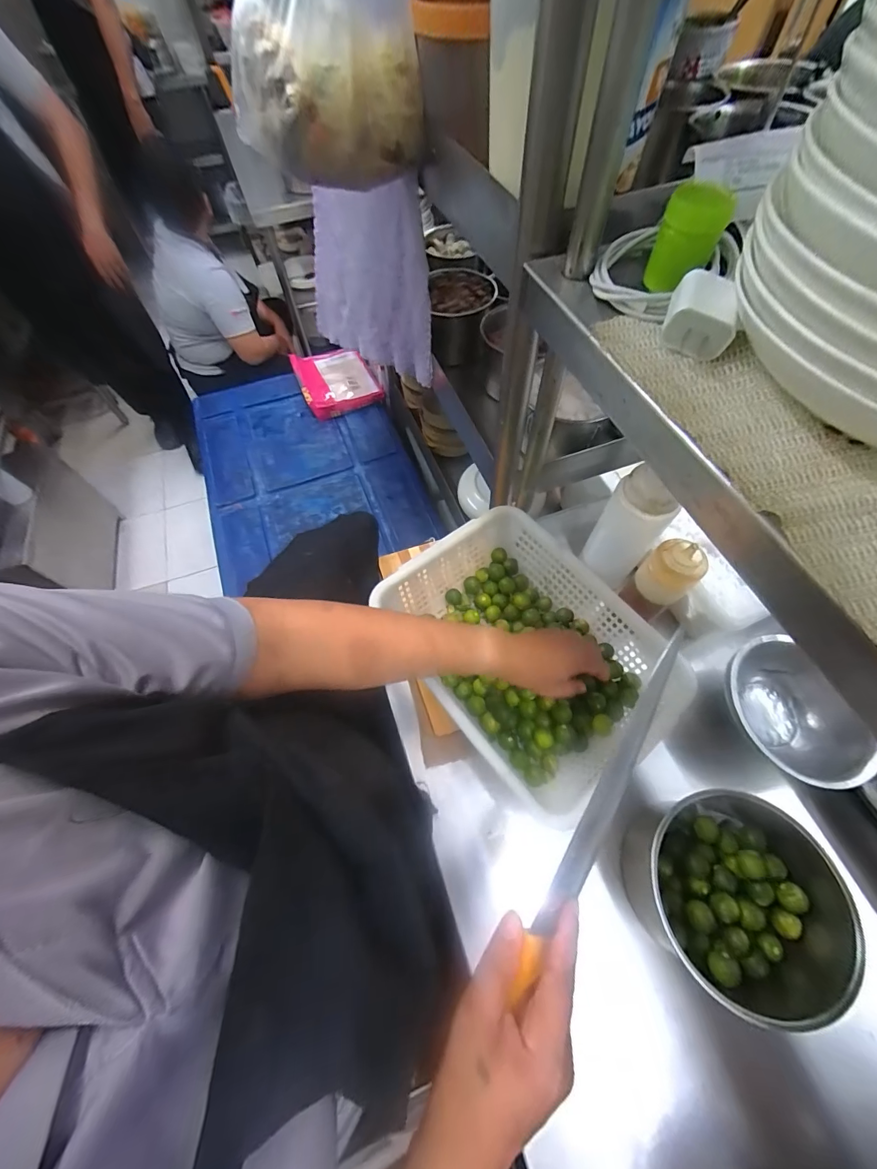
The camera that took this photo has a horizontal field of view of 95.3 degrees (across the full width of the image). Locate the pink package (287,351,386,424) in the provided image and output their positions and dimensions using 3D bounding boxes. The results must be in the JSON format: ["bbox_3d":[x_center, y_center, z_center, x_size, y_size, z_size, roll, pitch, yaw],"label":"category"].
[{"bbox_3d":[-0.346,-0.696,1.338,0.237,0.050,0.342,-24,63,-10],"label":"pink package"}]

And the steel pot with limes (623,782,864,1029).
[{"bbox_3d":[0.315,0.321,0.418,0.191,0.116,0.164,-34,66,-15],"label":"steel pot with limes"}]

